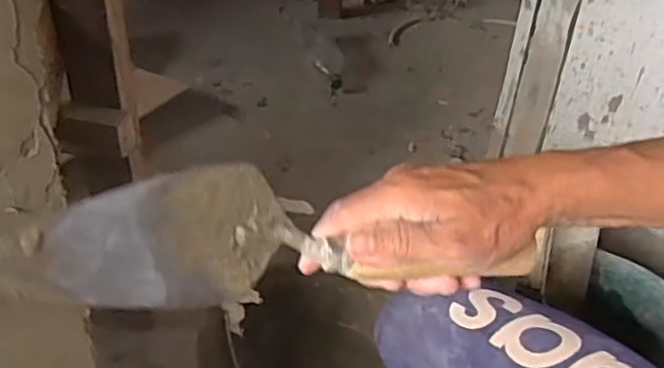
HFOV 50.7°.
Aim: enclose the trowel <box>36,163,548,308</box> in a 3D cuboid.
[{"bbox_3d":[-0.014,0.039,0.405,0.276,0.084,0.052,3,35,-11],"label":"trowel"}]

